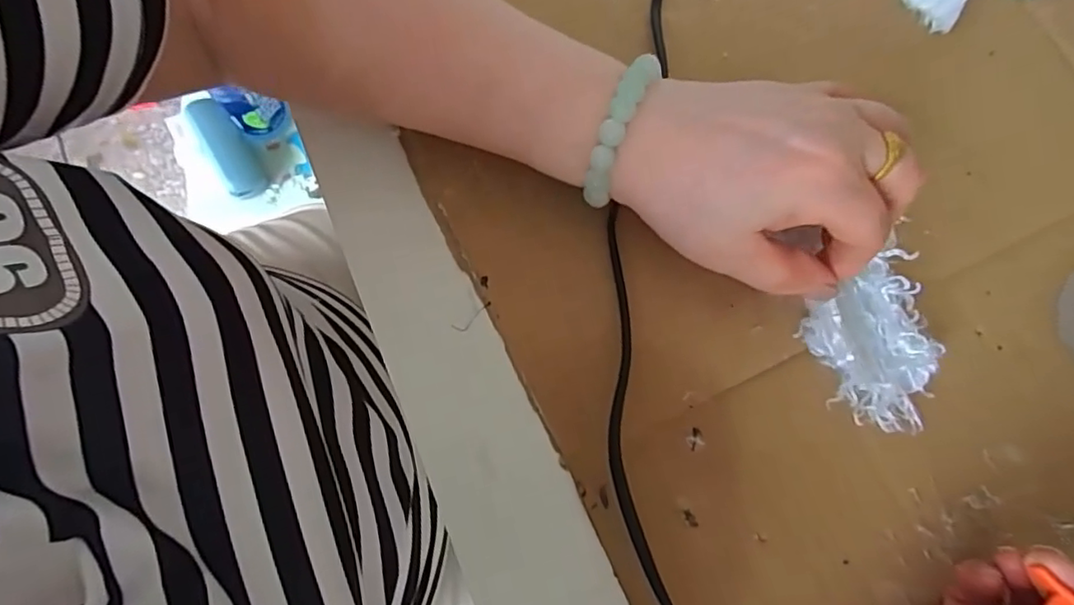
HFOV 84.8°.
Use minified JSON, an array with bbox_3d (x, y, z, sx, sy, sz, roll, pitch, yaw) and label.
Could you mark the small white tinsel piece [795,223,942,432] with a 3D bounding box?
[{"bbox_3d":[0.144,0.018,0.254,0.052,0.015,0.075,-10,78,-3],"label":"small white tinsel piece"}]

